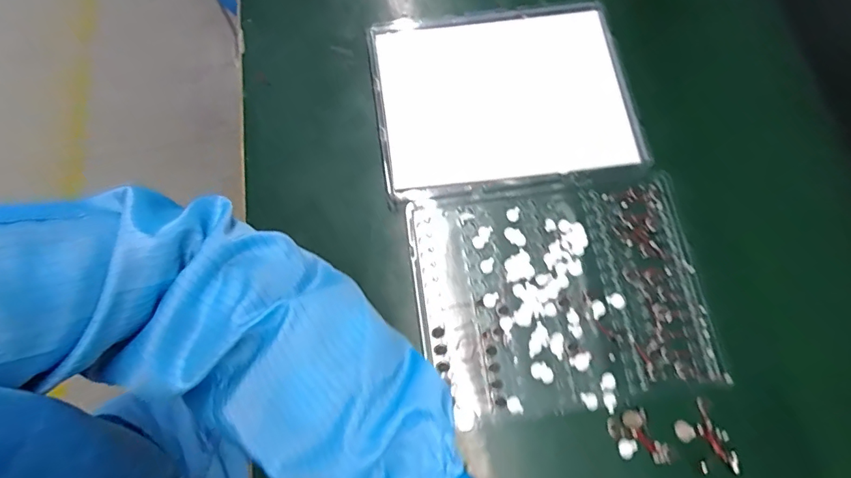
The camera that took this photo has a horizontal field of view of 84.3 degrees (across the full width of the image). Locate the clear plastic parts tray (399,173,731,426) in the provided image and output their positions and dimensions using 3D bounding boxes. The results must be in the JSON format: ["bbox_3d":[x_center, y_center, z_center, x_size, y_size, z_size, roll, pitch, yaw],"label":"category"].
[{"bbox_3d":[0.100,0.038,0.353,0.206,0.009,0.166,-7,72,-3],"label":"clear plastic parts tray"}]

